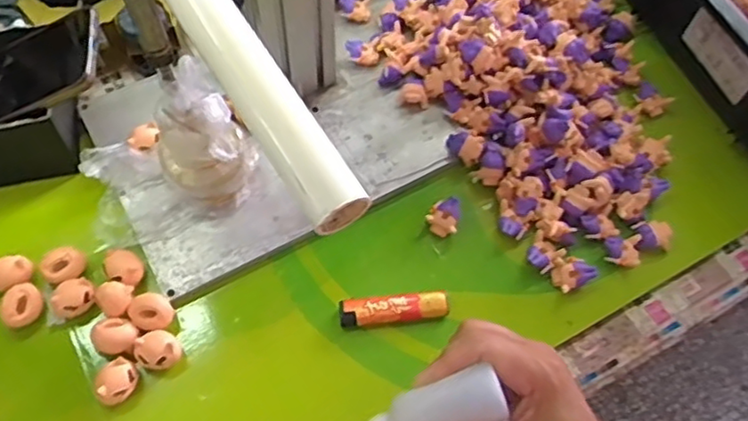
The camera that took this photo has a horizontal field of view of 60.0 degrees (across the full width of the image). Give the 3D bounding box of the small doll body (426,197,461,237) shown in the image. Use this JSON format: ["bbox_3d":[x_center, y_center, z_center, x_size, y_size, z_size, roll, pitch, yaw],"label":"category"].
[{"bbox_3d":[0.057,0.004,0.525,0.025,0.012,0.031,15,63,6],"label":"small doll body"}]

